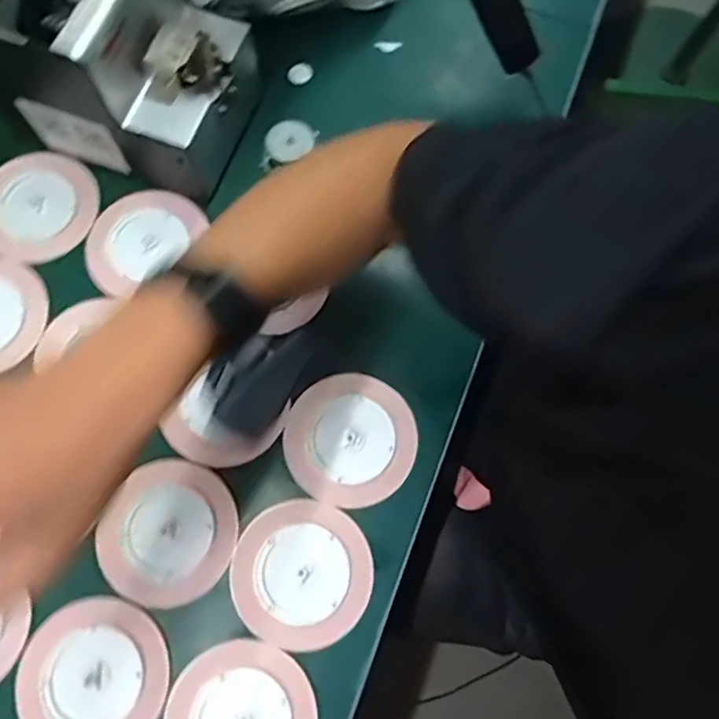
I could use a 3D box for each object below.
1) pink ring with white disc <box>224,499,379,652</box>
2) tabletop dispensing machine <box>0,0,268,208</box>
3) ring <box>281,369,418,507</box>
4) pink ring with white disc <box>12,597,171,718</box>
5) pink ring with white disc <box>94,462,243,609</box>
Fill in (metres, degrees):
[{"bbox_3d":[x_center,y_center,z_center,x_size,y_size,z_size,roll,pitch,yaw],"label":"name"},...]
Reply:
[{"bbox_3d":[-0.042,0.155,0.440,0.098,0.013,0.098,0,73,-1],"label":"pink ring with white disc"},{"bbox_3d":[-0.189,-0.237,0.470,0.183,0.138,0.131,16,74,3],"label":"tabletop dispensing machine"},{"bbox_3d":[-0.007,0.060,0.468,0.099,0.008,0.098,0,73,-1],"label":"ring"},{"bbox_3d":[-0.185,0.221,0.417,0.100,0.009,0.098,0,73,-1],"label":"pink ring with white disc"},{"bbox_3d":[-0.140,0.127,0.444,0.093,0.013,0.099,0,73,-1],"label":"pink ring with white disc"}]

